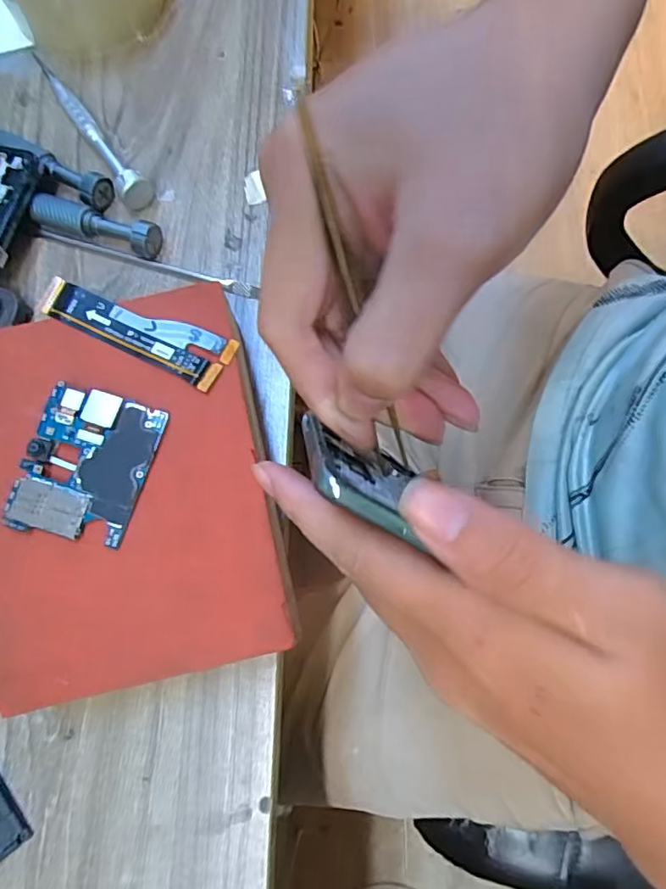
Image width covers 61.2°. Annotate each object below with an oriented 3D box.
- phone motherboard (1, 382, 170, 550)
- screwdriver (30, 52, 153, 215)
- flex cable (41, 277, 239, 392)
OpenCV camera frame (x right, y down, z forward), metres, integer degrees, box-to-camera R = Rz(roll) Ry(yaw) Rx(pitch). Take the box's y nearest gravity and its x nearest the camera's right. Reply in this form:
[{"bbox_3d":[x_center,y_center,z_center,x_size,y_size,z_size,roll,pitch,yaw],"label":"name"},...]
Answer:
[{"bbox_3d":[-0.100,0.008,0.229,0.049,0.005,0.059,15,76,5],"label":"phone motherboard"},{"bbox_3d":[-0.137,-0.183,0.315,0.018,0.018,0.122,-31,77,-7],"label":"screwdriver"},{"bbox_3d":[-0.087,-0.050,0.247,0.090,0.005,0.023,23,78,8],"label":"flex cable"}]

